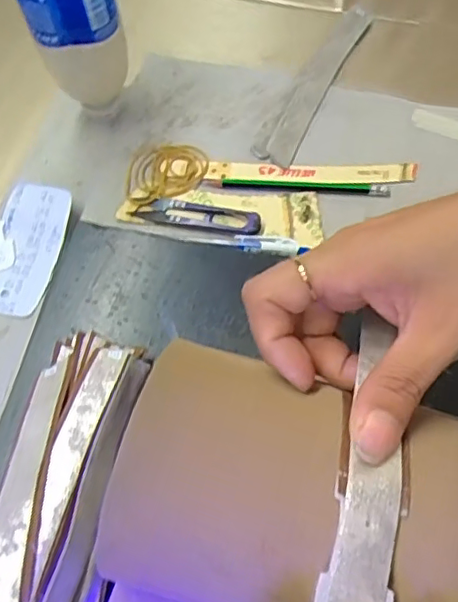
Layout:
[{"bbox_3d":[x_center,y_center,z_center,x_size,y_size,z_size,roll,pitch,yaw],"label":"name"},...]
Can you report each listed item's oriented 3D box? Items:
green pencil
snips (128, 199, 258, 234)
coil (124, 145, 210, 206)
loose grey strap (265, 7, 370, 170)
[{"bbox_3d":[0.054,-0.092,0.462,0.145,0.004,0.011,2,64,1],"label":"green pencil"},{"bbox_3d":[-0.025,-0.067,0.447,0.097,0.007,0.022,8,64,4],"label":"snips"},{"bbox_3d":[-0.052,-0.106,0.470,0.070,0.004,0.053,-19,66,-9],"label":"coil"},{"bbox_3d":[0.078,-0.191,0.506,0.025,0.015,0.185,25,67,12],"label":"loose grey strap"}]

